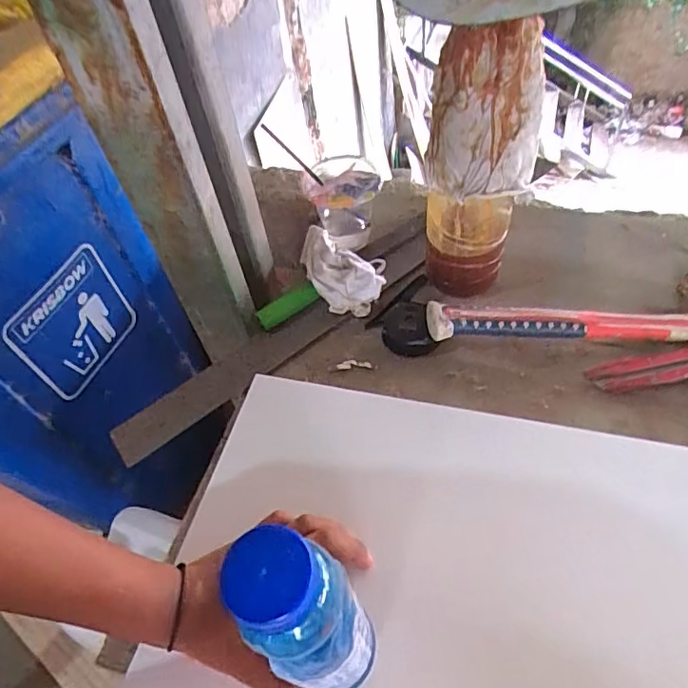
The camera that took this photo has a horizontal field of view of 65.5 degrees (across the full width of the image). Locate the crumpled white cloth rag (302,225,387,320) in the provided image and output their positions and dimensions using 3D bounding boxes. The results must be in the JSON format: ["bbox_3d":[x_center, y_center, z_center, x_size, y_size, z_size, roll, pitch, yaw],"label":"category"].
[{"bbox_3d":[0.000,-0.093,0.645,0.100,0.037,0.137,-9,52,1],"label":"crumpled white cloth rag"}]

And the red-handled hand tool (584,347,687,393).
[{"bbox_3d":[0.366,0.015,0.528,0.234,0.033,0.031,-8,53,2],"label":"red-handled hand tool"}]

